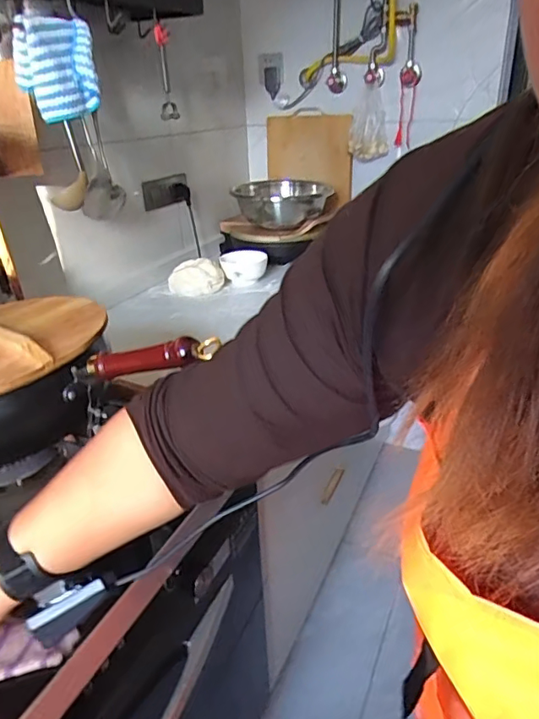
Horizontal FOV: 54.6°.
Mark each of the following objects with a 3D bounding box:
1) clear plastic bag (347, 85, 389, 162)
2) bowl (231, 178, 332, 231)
[{"bbox_3d":[0.294,-0.698,1.546,0.107,0.190,0.036,8,28,20],"label":"clear plastic bag"},{"bbox_3d":[0.032,-0.484,1.607,0.270,0.100,0.270,-6,27,-6],"label":"bowl"}]

